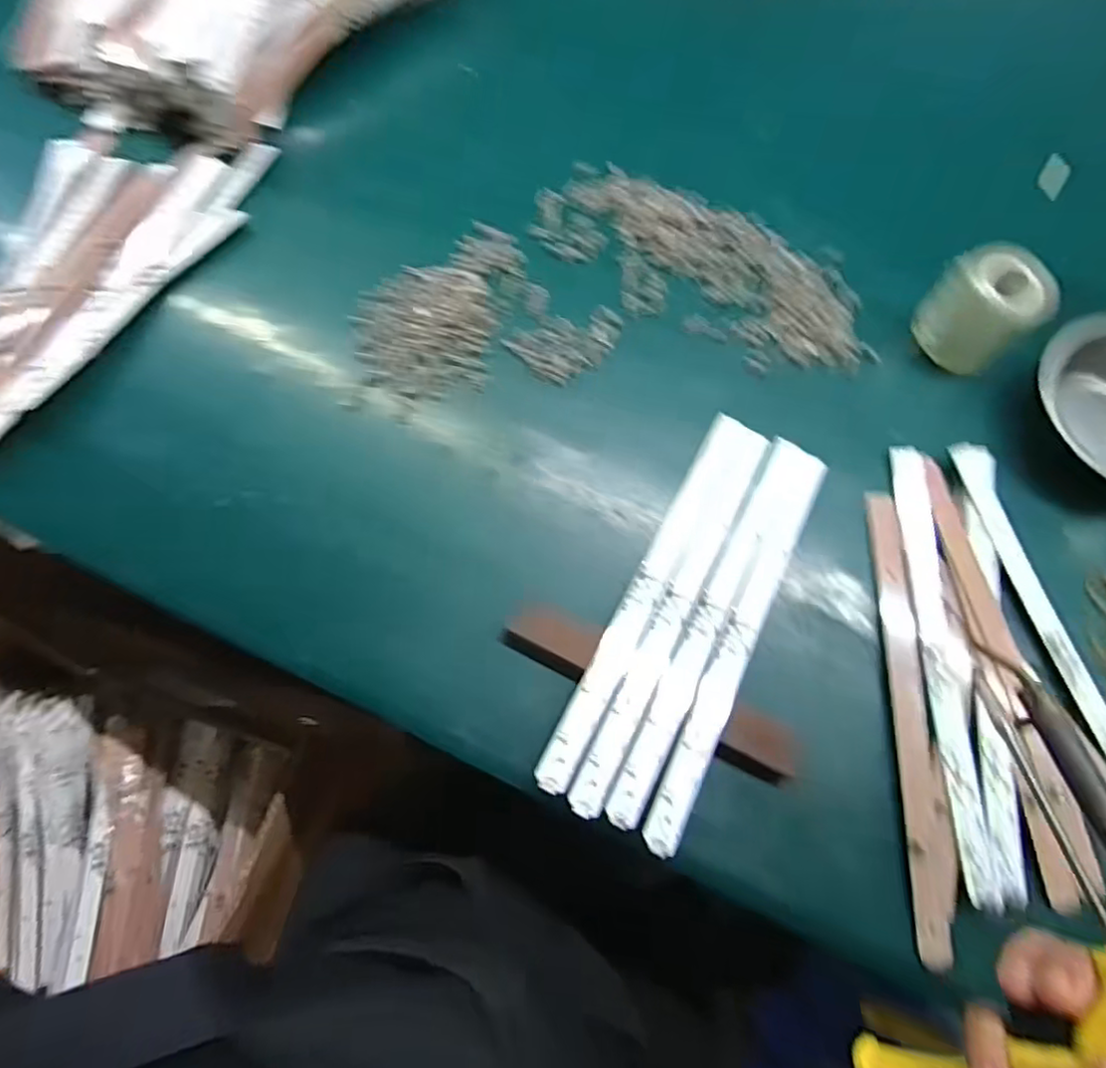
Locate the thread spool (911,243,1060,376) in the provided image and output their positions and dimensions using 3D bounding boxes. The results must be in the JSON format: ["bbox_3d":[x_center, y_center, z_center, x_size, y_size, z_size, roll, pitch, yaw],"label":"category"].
[{"bbox_3d":[0.306,-0.161,0.458,0.060,0.063,0.069,-33,77,-11],"label":"thread spool"}]

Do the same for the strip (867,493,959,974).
[{"bbox_3d":[0.228,0.109,0.402,0.026,0.006,0.282,1,71,7],"label":"strip"}]

